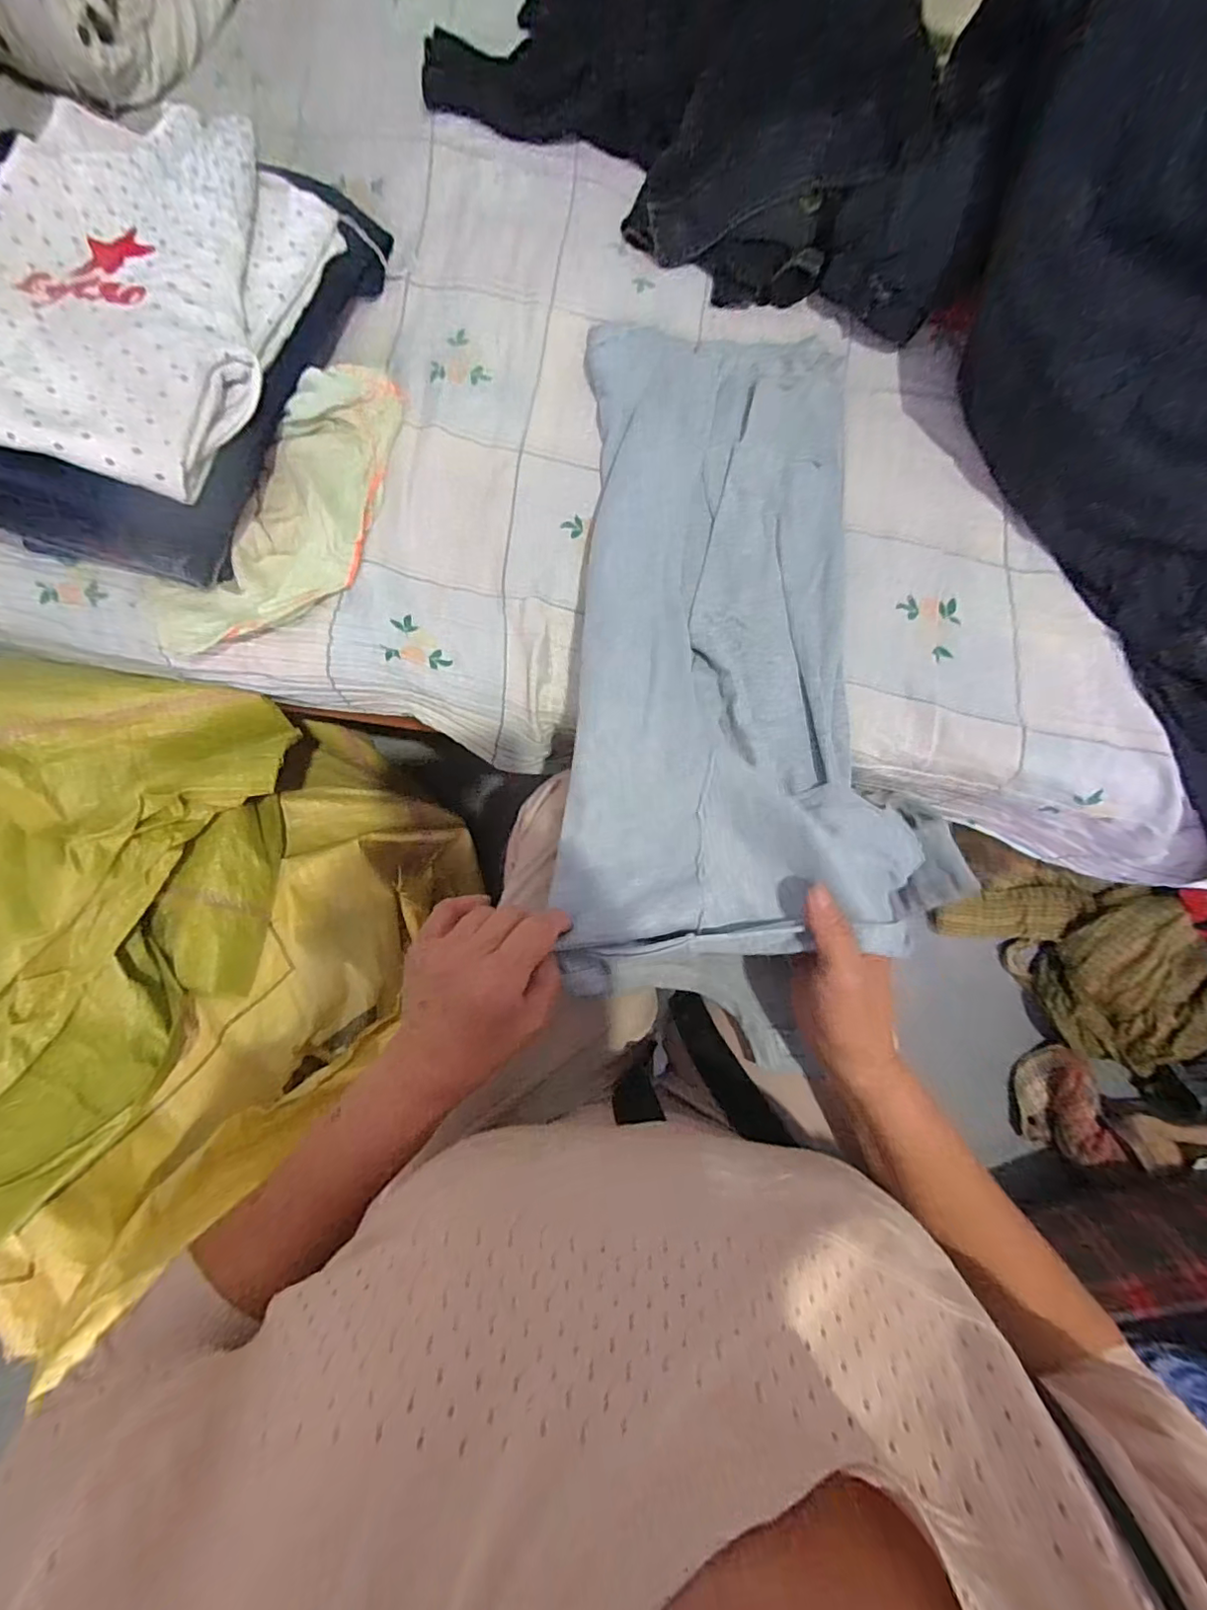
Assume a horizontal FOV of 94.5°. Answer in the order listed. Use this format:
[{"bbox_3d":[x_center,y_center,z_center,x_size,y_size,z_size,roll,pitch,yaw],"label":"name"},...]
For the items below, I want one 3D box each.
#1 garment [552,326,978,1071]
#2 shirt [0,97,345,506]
[{"bbox_3d":[0.105,-0.127,0.430,0.250,0.075,0.556,4,73,3],"label":"garment"},{"bbox_3d":[-0.366,-0.399,0.432,0.247,0.053,0.321,15,80,2],"label":"shirt"}]

